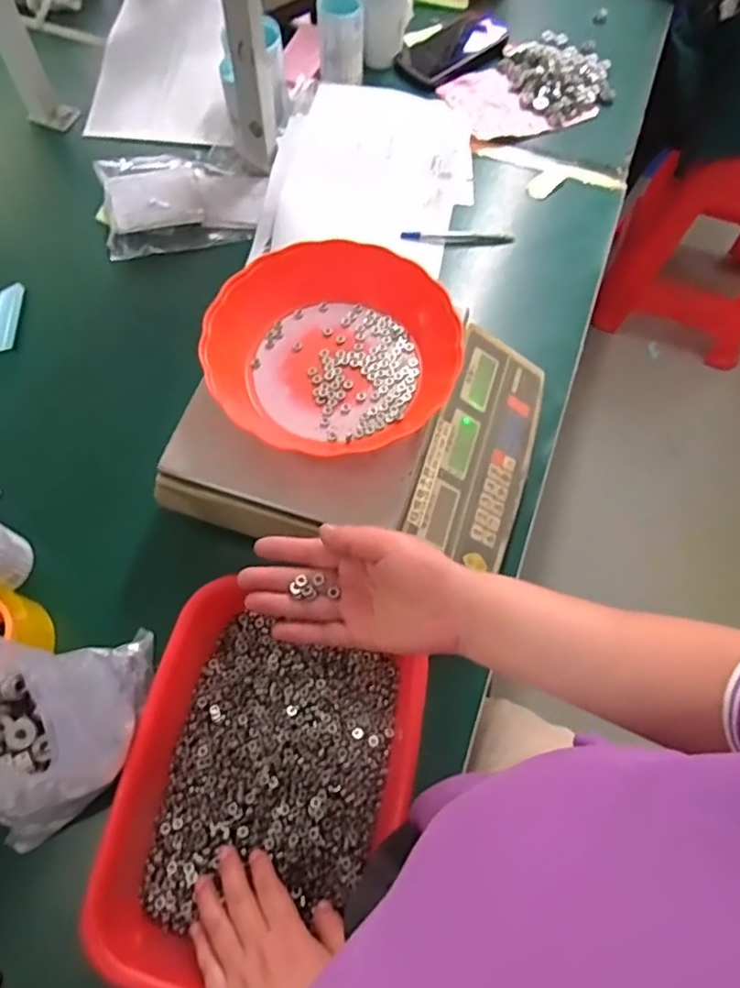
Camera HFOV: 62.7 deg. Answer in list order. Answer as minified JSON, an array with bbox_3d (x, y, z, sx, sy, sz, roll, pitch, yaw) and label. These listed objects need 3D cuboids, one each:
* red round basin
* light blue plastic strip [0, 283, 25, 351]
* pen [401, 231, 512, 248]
[{"bbox_3d":[-0.032,-0.123,0.522,0.210,0.052,0.196,15,66,6],"label":"red round basin"},{"bbox_3d":[-0.413,-0.199,0.689,0.024,0.016,0.107,-2,66,-2],"label":"light blue plastic strip"},{"bbox_3d":[0.108,-0.316,0.750,0.135,0.008,0.012,2,66,0],"label":"pen"}]

